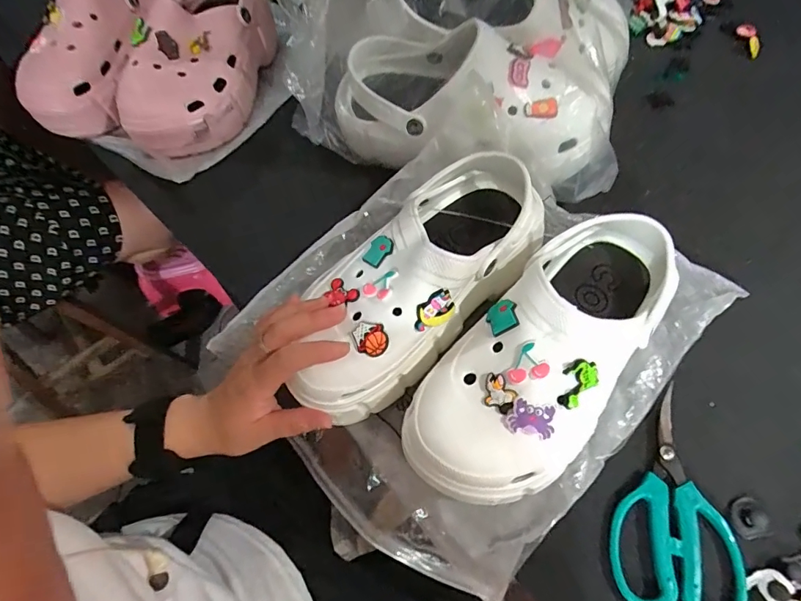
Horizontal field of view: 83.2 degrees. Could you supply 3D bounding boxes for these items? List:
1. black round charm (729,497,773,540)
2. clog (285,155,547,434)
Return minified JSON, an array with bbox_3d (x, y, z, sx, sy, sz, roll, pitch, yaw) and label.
[{"bbox_3d":[0.247,0.153,0.318,0.027,0.004,0.026,0,62,1],"label":"black round charm"},{"bbox_3d":[0.012,-0.023,0.343,0.117,0.086,0.236,33,70,17],"label":"clog"}]

